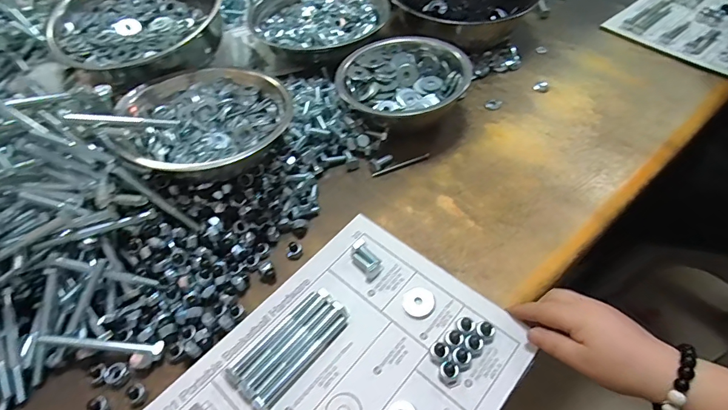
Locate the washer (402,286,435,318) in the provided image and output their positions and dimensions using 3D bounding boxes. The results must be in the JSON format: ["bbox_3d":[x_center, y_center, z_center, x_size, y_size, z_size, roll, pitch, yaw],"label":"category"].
[{"bbox_3d":[0.054,0.093,0.404,0.030,0.004,0.028,-27,56,-18],"label":"washer"}]

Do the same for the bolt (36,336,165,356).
[{"bbox_3d":[-0.244,0.129,0.390,0.111,0.014,0.012,3,53,4],"label":"bolt"}]

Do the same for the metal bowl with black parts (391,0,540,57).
[{"bbox_3d":[0.151,-0.343,0.697,0.211,0.062,0.222,-1,53,1],"label":"metal bowl with black parts"}]

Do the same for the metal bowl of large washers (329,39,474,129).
[{"bbox_3d":[0.049,-0.167,0.574,0.173,0.056,0.166,-28,57,-19],"label":"metal bowl of large washers"}]

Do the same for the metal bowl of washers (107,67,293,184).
[{"bbox_3d":[-0.189,-0.103,0.482,0.178,0.058,0.171,2,55,-3],"label":"metal bowl of washers"}]

